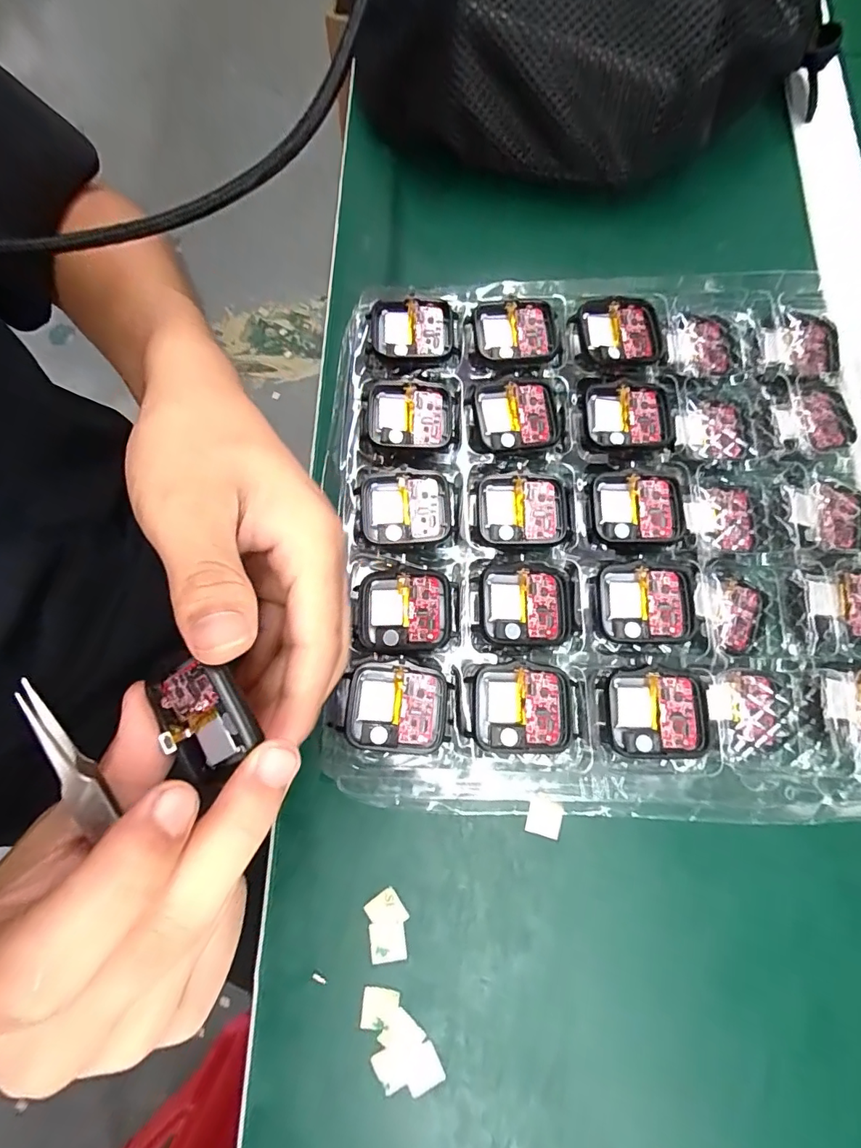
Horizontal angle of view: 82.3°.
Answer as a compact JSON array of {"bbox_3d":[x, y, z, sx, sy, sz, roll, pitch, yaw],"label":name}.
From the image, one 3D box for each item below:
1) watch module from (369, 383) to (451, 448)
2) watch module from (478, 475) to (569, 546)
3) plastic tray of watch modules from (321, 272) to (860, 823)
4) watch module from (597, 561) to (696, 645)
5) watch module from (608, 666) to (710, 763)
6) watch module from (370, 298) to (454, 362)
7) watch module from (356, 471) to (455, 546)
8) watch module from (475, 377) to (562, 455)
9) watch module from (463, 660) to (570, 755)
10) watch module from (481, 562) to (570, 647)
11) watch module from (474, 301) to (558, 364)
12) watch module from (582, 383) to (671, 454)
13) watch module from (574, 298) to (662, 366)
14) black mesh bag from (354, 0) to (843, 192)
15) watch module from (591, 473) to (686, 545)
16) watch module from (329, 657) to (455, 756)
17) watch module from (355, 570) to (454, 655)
[{"bbox_3d":[-0.011,-0.082,0.253,0.044,0.004,0.036,5,76,2],"label":"watch module"},{"bbox_3d":[0.046,-0.032,0.243,0.043,0.004,0.036,1,76,1],"label":"watch module"},{"bbox_3d":[0.097,-0.029,0.241,0.286,0.024,0.259,1,76,1],"label":"plastic tray of watch modules"},{"bbox_3d":[0.101,0.014,0.232,0.041,0.009,0.036,3,76,2],"label":"watch module"},{"bbox_3d":[0.101,0.062,0.219,0.041,0.010,0.038,3,76,2],"label":"watch module"},{"bbox_3d":[-0.010,-0.130,0.263,0.044,0.004,0.034,4,76,2],"label":"watch module"},{"bbox_3d":[-0.012,-0.032,0.242,0.045,0.006,0.034,0,76,1],"label":"watch module"},{"bbox_3d":[0.045,-0.081,0.253,0.041,0.004,0.038,-7,76,-1],"label":"watch module"},{"bbox_3d":[0.040,0.059,0.219,0.044,0.013,0.037,2,76,1],"label":"watch module"},{"bbox_3d":[0.046,0.014,0.231,0.042,0.008,0.038,0,76,1],"label":"watch module"},{"bbox_3d":[0.046,-0.129,0.265,0.043,0.007,0.035,0,76,1],"label":"watch module"},{"bbox_3d":[0.103,-0.082,0.254,0.045,0.004,0.039,-4,76,0],"label":"watch module"},{"bbox_3d":[0.101,-0.129,0.261,0.047,0.007,0.037,-4,76,0],"label":"watch module"},{"bbox_3d":[0.095,-0.294,0.270,0.276,0.091,0.098,7,76,0],"label":"black mesh bag"},{"bbox_3d":[0.103,-0.032,0.243,0.044,0.005,0.036,3,76,2],"label":"watch module"},{"bbox_3d":[-0.015,0.058,0.217,0.045,0.007,0.038,6,76,3],"label":"watch module"},{"bbox_3d":[-0.013,0.018,0.229,0.044,0.006,0.038,3,76,2],"label":"watch module"}]

